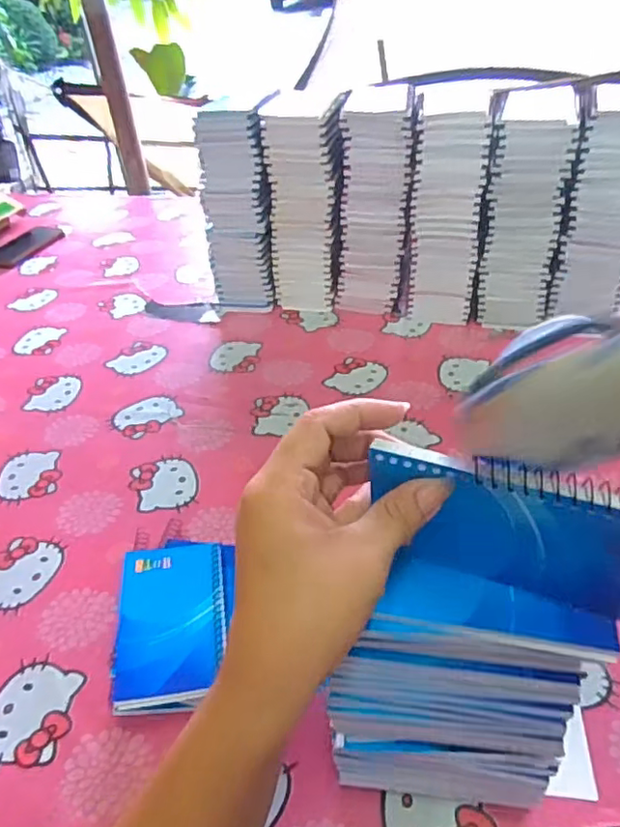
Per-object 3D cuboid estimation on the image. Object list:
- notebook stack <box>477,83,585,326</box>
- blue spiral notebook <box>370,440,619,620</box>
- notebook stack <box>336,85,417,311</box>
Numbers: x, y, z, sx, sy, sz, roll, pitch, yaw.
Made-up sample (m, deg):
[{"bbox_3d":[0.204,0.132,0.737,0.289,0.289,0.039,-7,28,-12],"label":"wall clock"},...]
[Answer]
[{"bbox_3d":[0.290,-0.267,0.821,0.094,0.287,0.114,8,41,15],"label":"notebook stack"},{"bbox_3d":[0.092,0.052,0.274,0.125,0.086,0.017,11,42,19],"label":"blue spiral notebook"},{"bbox_3d":[0.093,-0.307,0.879,0.096,0.301,0.122,3,40,9],"label":"notebook stack"}]

